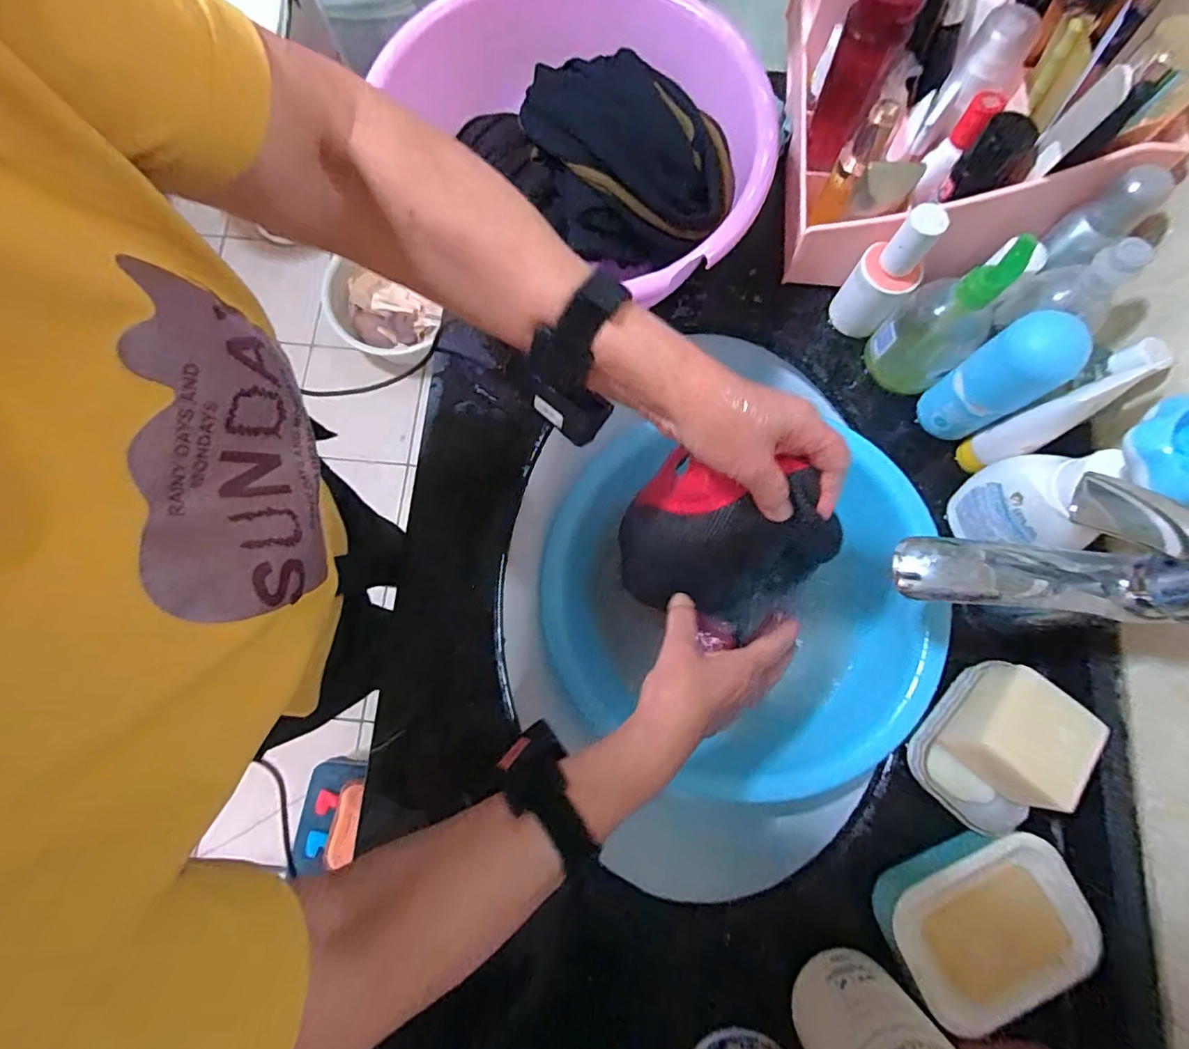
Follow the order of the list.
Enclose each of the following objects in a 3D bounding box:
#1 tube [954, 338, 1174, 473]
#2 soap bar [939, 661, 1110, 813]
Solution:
[{"bbox_3d":[0.345,-0.082,0.409,0.033,0.142,0.028,-26,77,-33],"label":"tube"},{"bbox_3d":[0.306,0.149,0.386,0.071,0.050,0.078,40,81,8],"label":"soap bar"}]

